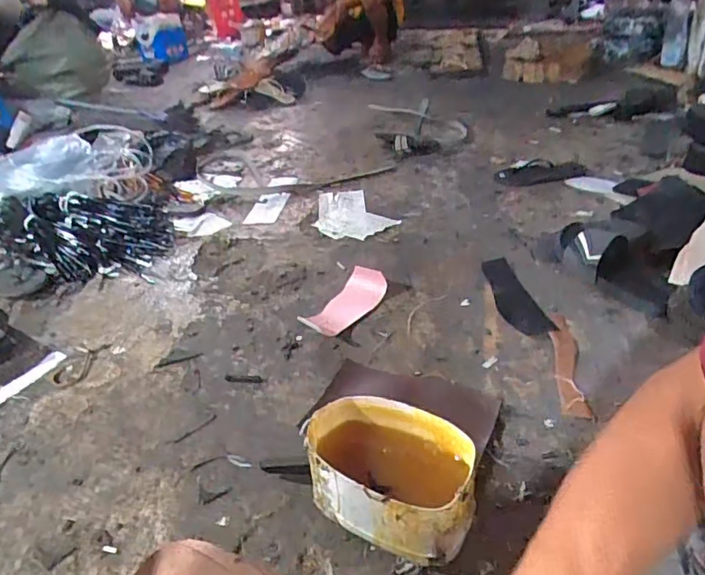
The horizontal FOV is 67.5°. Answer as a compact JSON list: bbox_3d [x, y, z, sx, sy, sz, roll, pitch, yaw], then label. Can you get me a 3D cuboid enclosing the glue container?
[{"bbox_3d":[0.045,0.233,0.649,0.206,0.128,0.133,17,40,27],"label":"glue container"}]

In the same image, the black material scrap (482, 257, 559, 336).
[{"bbox_3d":[0.312,0.011,1.040,0.078,0.013,0.247,-9,37,-6],"label":"black material scrap"}]

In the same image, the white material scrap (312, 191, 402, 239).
[{"bbox_3d":[-0.016,-0.201,1.400,0.189,0.017,0.253,-25,41,-24],"label":"white material scrap"}]

